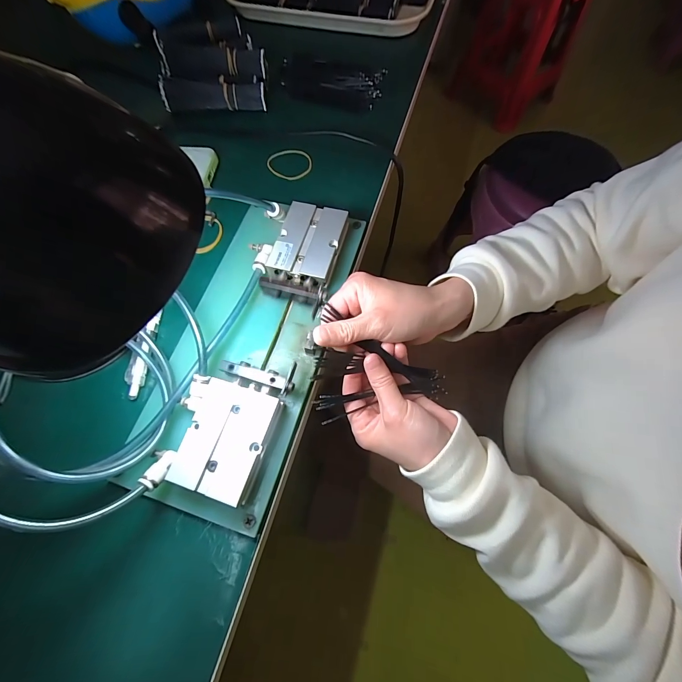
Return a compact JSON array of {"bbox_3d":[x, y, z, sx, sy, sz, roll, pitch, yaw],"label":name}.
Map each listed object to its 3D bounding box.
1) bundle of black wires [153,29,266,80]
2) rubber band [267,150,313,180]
[{"bbox_3d":[-0.152,-0.333,0.368,0.119,0.028,0.027,0,69,1],"label":"bundle of black wires"},{"bbox_3d":[-0.057,-0.196,0.349,0.050,0.004,0.039,-9,74,0],"label":"rubber band"}]

